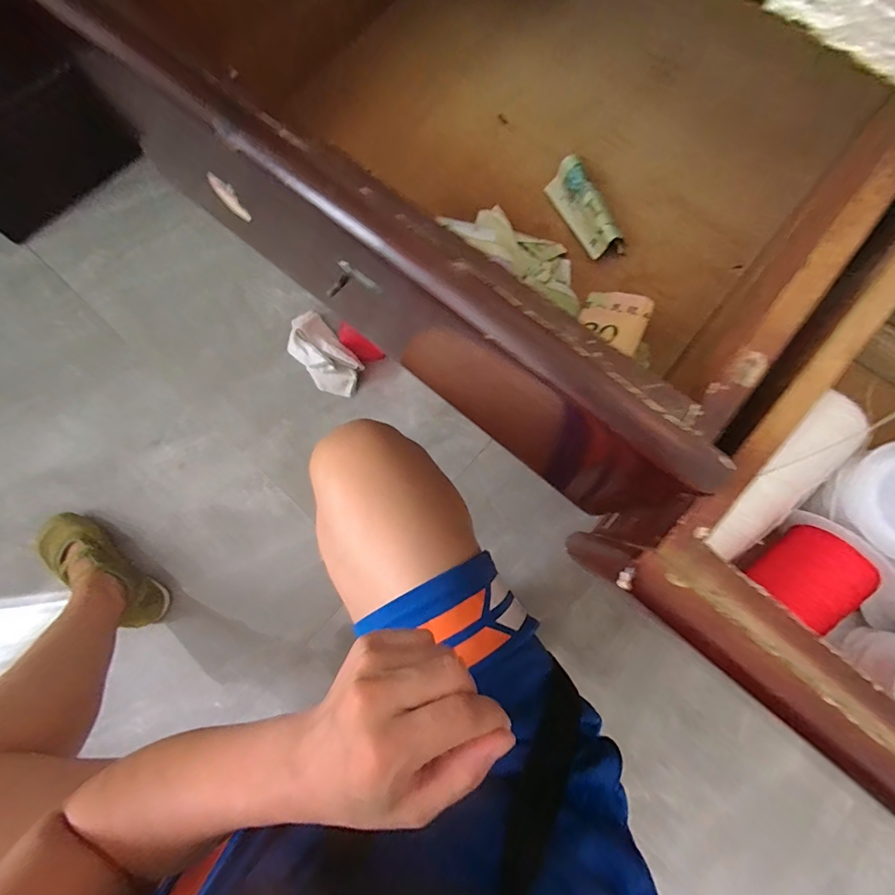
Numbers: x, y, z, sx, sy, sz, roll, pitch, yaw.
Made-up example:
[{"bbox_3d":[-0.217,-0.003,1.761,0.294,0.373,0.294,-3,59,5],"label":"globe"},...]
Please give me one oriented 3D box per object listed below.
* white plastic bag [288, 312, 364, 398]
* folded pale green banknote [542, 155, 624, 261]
[{"bbox_3d":[-0.242,-0.181,0.834,0.089,0.058,0.185,-41,80,-9],"label":"white plastic bag"},{"bbox_3d":[0.087,-0.150,0.279,0.018,0.024,0.067,-27,78,-6],"label":"folded pale green banknote"}]

